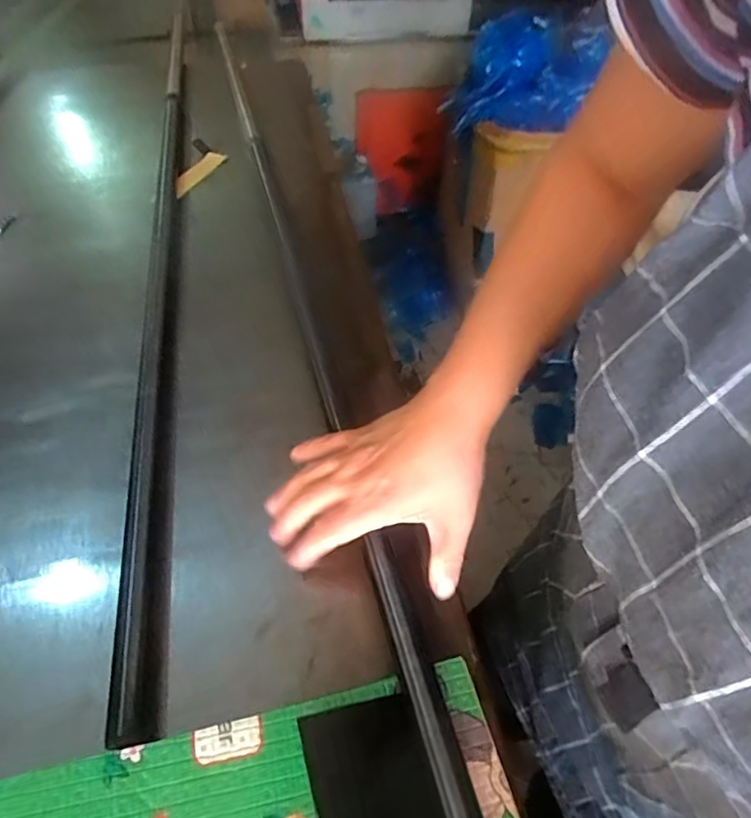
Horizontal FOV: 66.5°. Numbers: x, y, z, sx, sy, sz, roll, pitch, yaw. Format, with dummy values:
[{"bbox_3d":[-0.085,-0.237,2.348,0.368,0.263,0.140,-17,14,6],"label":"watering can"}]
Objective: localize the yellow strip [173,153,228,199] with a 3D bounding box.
[{"bbox_3d":[-0.226,-0.300,0.724,0.023,0.008,0.109,41,50,-15],"label":"yellow strip"}]

